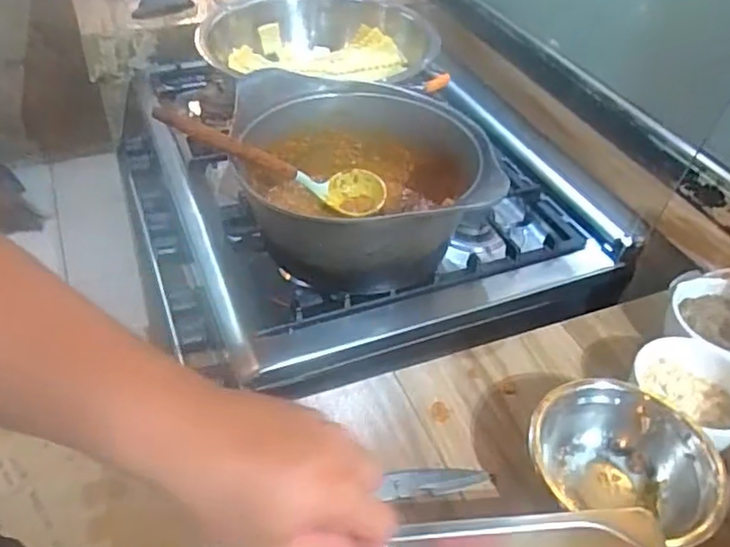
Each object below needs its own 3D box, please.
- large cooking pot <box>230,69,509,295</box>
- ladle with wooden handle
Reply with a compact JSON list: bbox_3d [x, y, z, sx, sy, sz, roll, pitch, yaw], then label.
[{"bbox_3d":[-0.006,-0.111,0.796,0.293,0.157,0.305,0,43,-4],"label":"large cooking pot"},{"bbox_3d":[-0.101,-0.138,0.773,0.313,0.062,0.053,18,26,-44],"label":"ladle with wooden handle"}]

